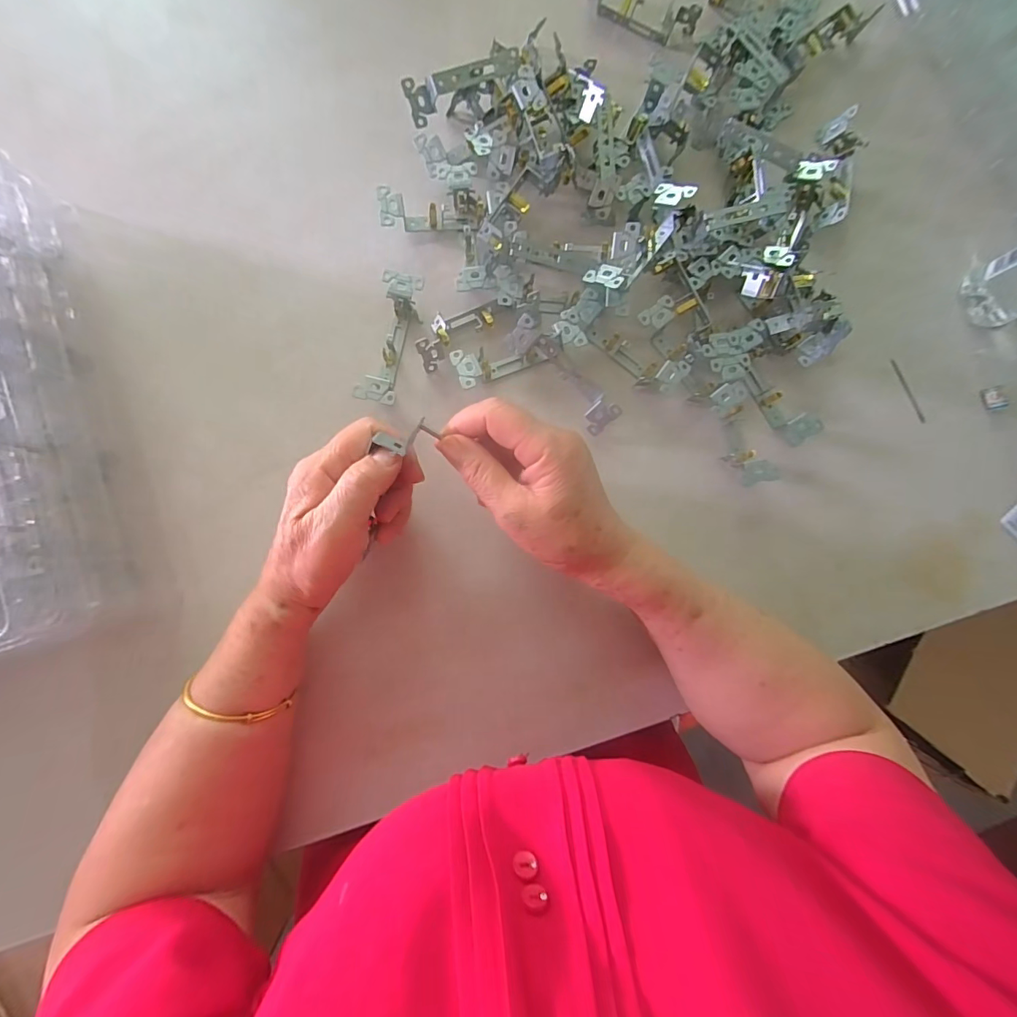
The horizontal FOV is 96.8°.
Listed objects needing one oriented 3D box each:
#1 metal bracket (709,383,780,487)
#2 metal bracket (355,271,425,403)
[{"bbox_3d":[0.189,-0.059,0.366,0.032,0.020,0.082,-21,87,-4],"label":"metal bracket"},{"bbox_3d":[-0.093,-0.132,0.360,0.029,0.025,0.102,12,85,-2],"label":"metal bracket"}]

